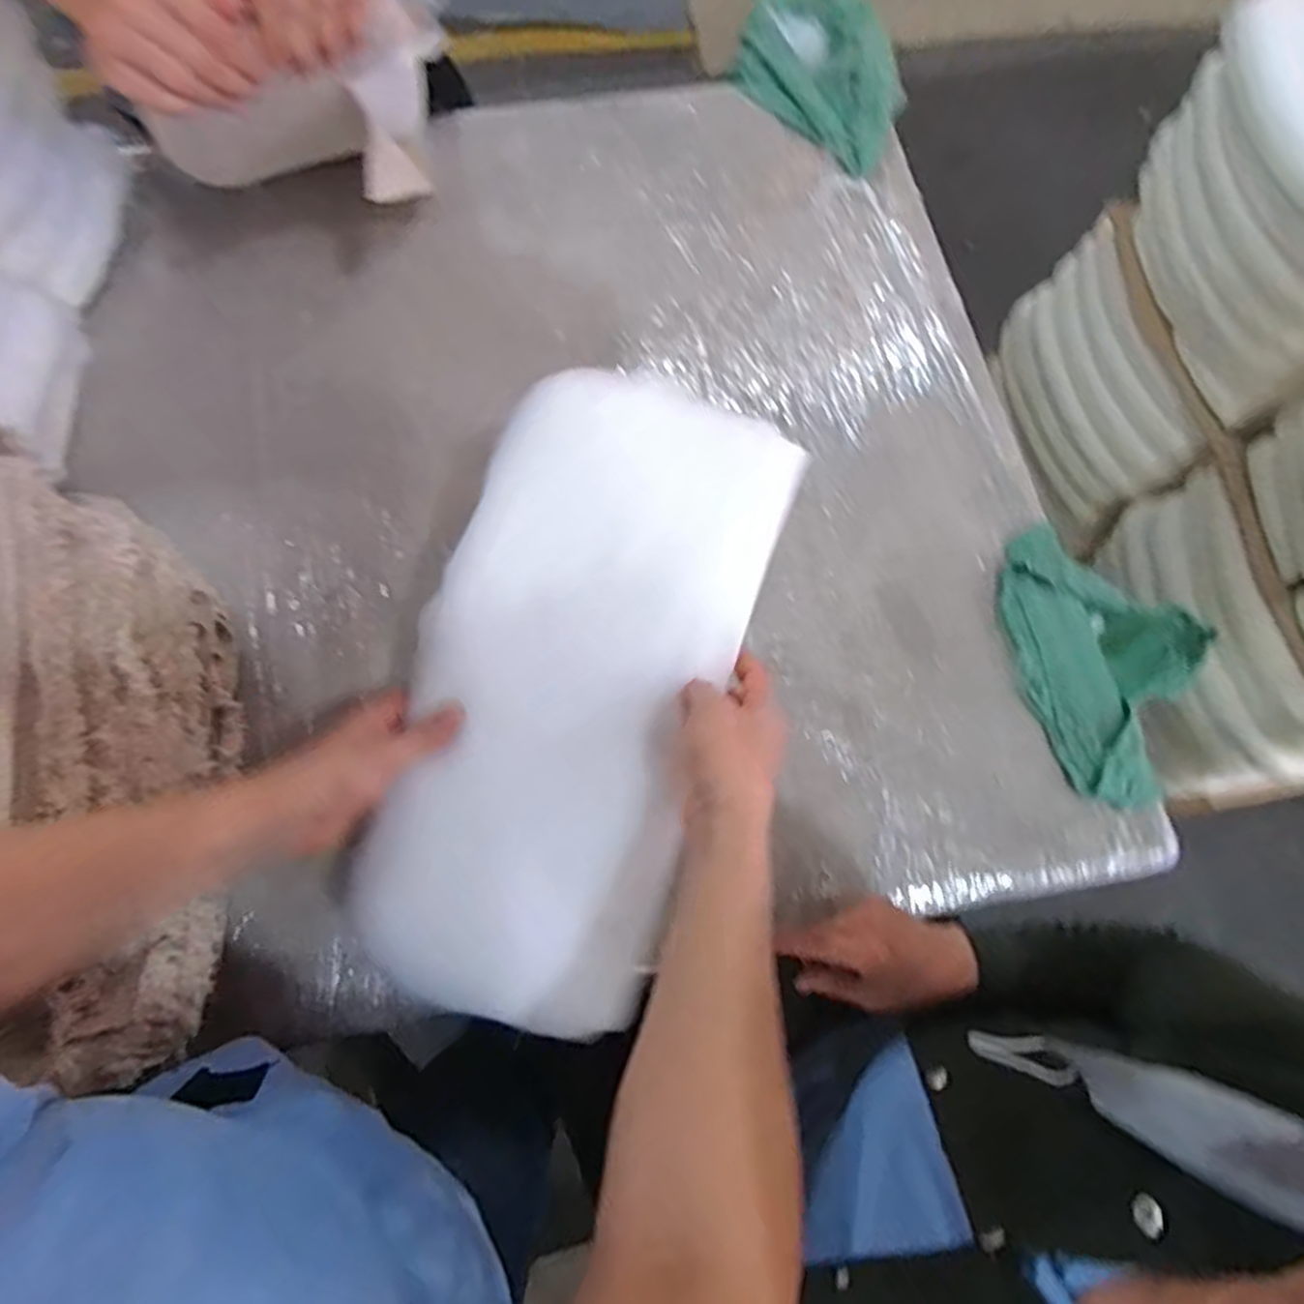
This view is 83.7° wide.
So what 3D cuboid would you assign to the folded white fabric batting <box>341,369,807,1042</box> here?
[{"bbox_3d":[-0.062,0.033,0.522,0.220,0.034,0.440,17,87,4],"label":"folded white fabric batting"}]

